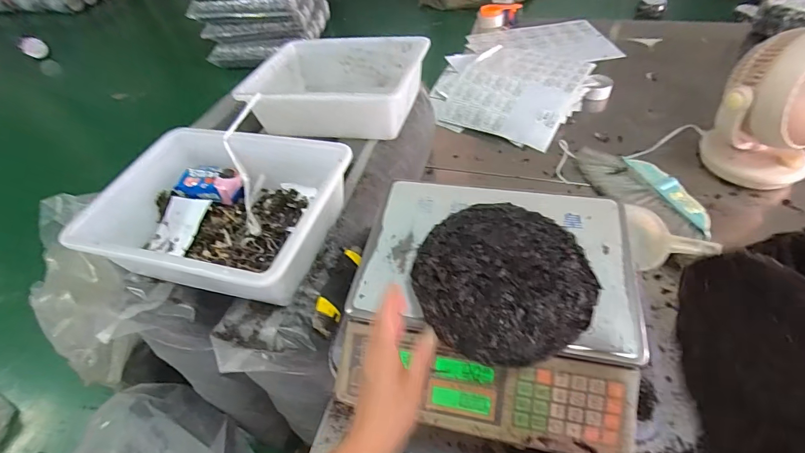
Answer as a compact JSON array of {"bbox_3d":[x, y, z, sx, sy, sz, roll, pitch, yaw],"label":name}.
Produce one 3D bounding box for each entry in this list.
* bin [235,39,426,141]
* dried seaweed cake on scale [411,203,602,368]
[{"bbox_3d":[-0.143,-0.303,0.892,0.356,0.124,0.268,11,50,16],"label":"bin"},{"bbox_3d":[0.111,0.055,0.452,0.191,0.024,0.188,-3,48,4],"label":"dried seaweed cake on scale"}]

